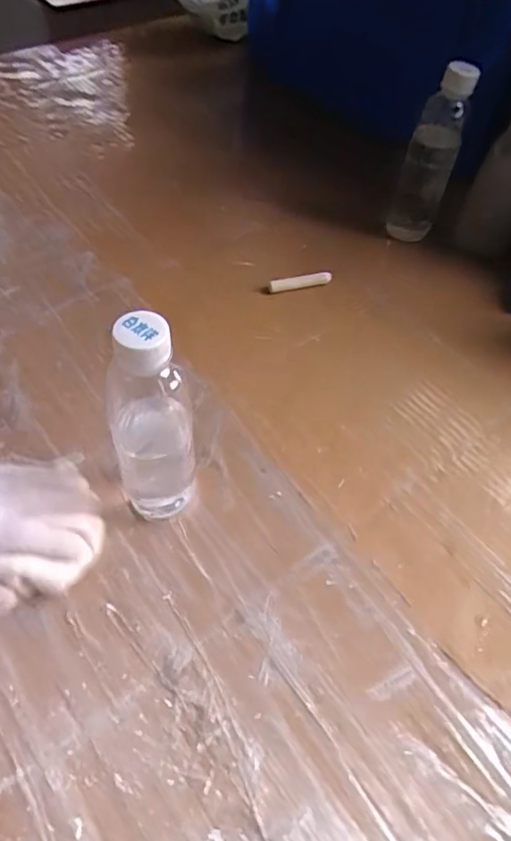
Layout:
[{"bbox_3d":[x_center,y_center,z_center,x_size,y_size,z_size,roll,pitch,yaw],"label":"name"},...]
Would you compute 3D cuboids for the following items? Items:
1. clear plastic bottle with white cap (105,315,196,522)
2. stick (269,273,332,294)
[{"bbox_3d":[-0.074,0.000,0.383,0.059,0.188,0.061,-14,57,-13],"label":"clear plastic bottle with white cap"},{"bbox_3d":[0.050,-0.152,0.599,0.073,0.012,0.011,-14,57,-13],"label":"stick"}]

